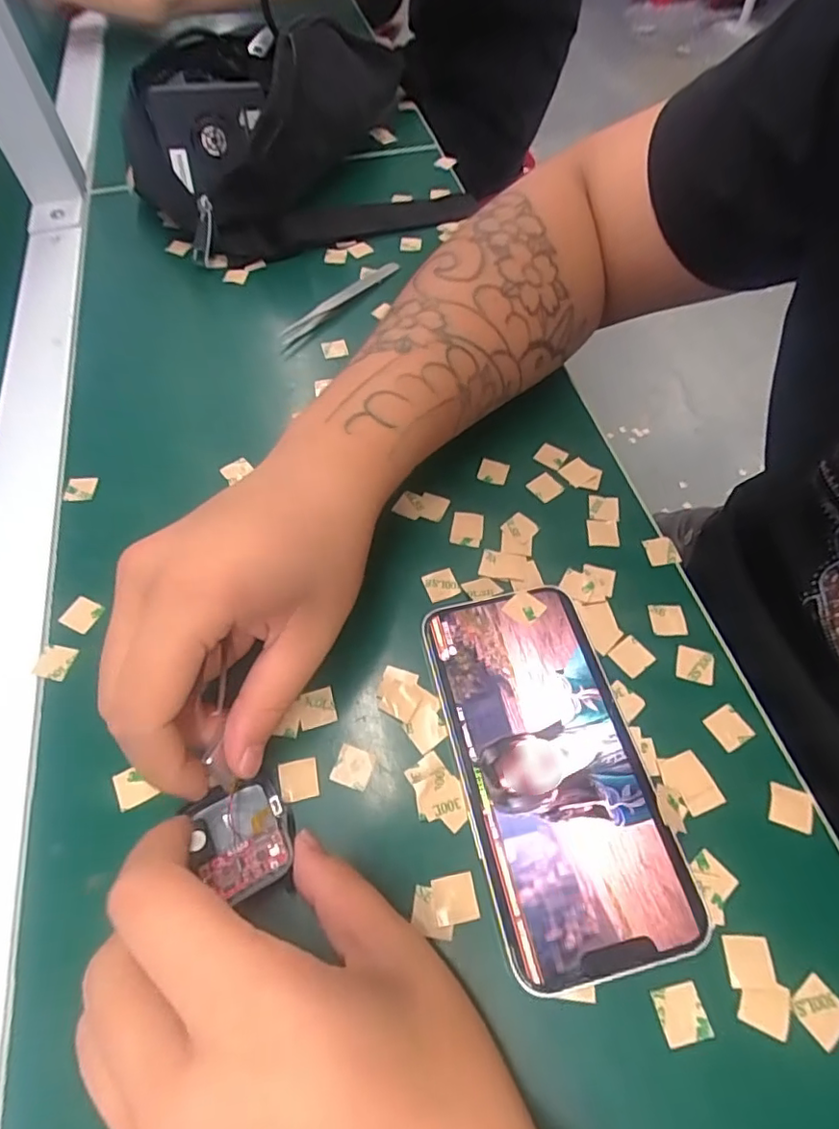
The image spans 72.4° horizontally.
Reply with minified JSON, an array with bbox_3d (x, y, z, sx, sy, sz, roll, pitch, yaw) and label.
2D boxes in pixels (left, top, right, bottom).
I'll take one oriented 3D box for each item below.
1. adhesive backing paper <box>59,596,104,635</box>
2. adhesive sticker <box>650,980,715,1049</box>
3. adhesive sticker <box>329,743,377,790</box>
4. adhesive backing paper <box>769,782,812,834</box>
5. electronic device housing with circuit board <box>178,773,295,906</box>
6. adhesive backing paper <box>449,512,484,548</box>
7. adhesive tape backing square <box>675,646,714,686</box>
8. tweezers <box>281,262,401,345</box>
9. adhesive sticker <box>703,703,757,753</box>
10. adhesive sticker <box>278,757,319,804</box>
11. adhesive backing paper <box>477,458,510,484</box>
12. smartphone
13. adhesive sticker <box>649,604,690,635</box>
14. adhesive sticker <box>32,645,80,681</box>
[{"bbox_3d":[-0.158,0.023,0.269,0.015,0.004,0.015,23,62,8],"label":"adhesive backing paper"},{"bbox_3d":[0.087,0.148,0.189,0.015,0.004,0.015,-11,58,-6],"label":"adhesive sticker"},{"bbox_3d":[-0.027,0.082,0.231,0.015,0.004,0.015,15,63,14],"label":"adhesive sticker"},{"bbox_3d":[0.144,0.094,0.223,0.014,0.004,0.015,14,62,15],"label":"adhesive backing paper"},{"bbox_3d":[-0.065,0.101,0.213,0.033,0.013,0.043,-22,60,-12],"label":"electronic device housing with circuit board"},{"bbox_3d":[0.024,-0.018,0.293,0.016,0.004,0.020,10,60,1],"label":"adhesive backing paper"},{"bbox_3d":[0.122,0.044,0.254,0.015,0.004,0.016,12,63,12],"label":"adhesive tape backing square"},{"bbox_3d":[-0.050,-0.179,0.382,0.011,0.011,0.108,35,65,21],"label":"tweezers"},{"bbox_3d":[0.129,0.067,0.239,0.016,0.004,0.016,-25,61,-14],"label":"adhesive sticker"},{"bbox_3d":[-0.048,0.086,0.230,0.015,0.004,0.016,-12,56,-5],"label":"adhesive sticker"},{"bbox_3d":[0.040,-0.051,0.313,0.016,0.004,0.014,16,65,2],"label":"adhesive backing paper"},{"bbox_3d":[0.050,0.077,0.229,0.070,0.009,0.142,-12,59,-7],"label":"smartphone"},{"bbox_3d":[0.115,0.026,0.266,0.016,0.004,0.015,-2,61,2],"label":"adhesive sticker"},{"bbox_3d":[-0.163,0.043,0.257,0.015,0.004,0.015,13,57,-1],"label":"adhesive sticker"}]

